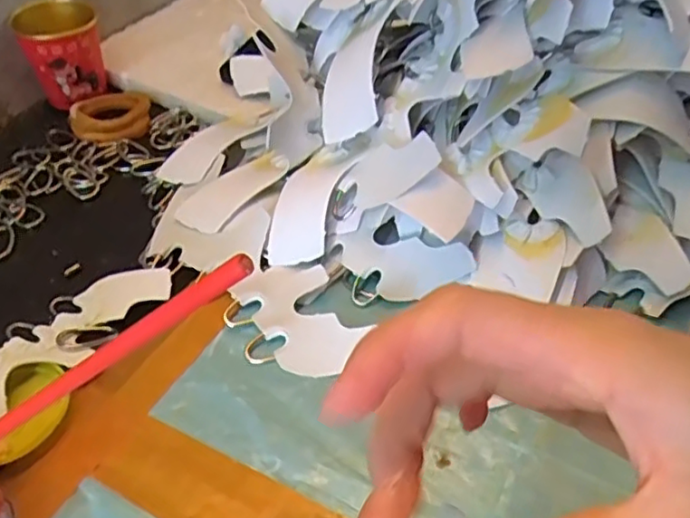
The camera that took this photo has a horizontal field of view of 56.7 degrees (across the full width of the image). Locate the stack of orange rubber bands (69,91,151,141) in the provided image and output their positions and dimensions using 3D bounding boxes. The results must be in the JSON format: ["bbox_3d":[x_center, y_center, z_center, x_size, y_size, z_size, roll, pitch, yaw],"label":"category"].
[{"bbox_3d":[-0.198,-0.122,0.541,0.063,0.014,0.058,-8,45,-5],"label":"stack of orange rubber bands"}]

